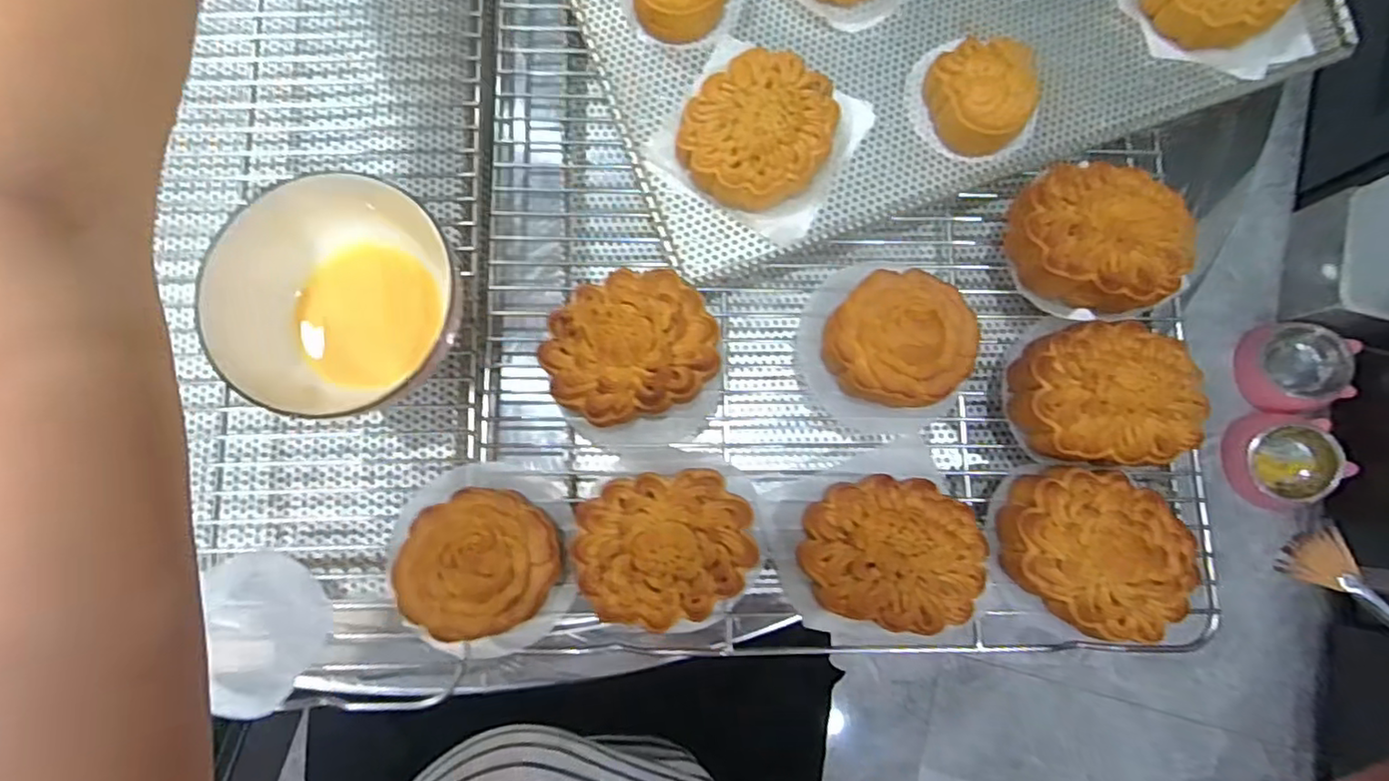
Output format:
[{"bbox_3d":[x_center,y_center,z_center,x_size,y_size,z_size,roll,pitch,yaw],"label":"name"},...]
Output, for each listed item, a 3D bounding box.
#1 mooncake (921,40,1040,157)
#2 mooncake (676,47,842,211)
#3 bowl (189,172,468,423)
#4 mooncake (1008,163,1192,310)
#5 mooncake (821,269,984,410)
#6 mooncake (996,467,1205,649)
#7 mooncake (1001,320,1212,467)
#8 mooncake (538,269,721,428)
[{"bbox_3d":[0.163,-0.163,0.363,0.051,0.038,0.062,-6,82,-3],"label":"mooncake"},{"bbox_3d":[0.037,-0.145,0.357,0.077,0.031,0.084,0,81,-2],"label":"mooncake"},{"bbox_3d":[-0.185,-0.051,0.332,0.109,0.040,0.120,-20,82,-5],"label":"bowl"},{"bbox_3d":[0.215,-0.080,0.341,0.086,0.036,0.074,12,81,0],"label":"mooncake"},{"bbox_3d":[0.106,-0.024,0.336,0.069,0.033,0.072,0,81,-2],"label":"mooncake"},{"bbox_3d":[0.197,0.079,0.317,0.081,0.034,0.070,37,82,4],"label":"mooncake"},{"bbox_3d":[0.211,0.002,0.331,0.078,0.034,0.070,3,81,-2],"label":"mooncake"},{"bbox_3d":[-0.034,-0.021,0.333,0.087,0.038,0.073,-26,83,-6],"label":"mooncake"}]

